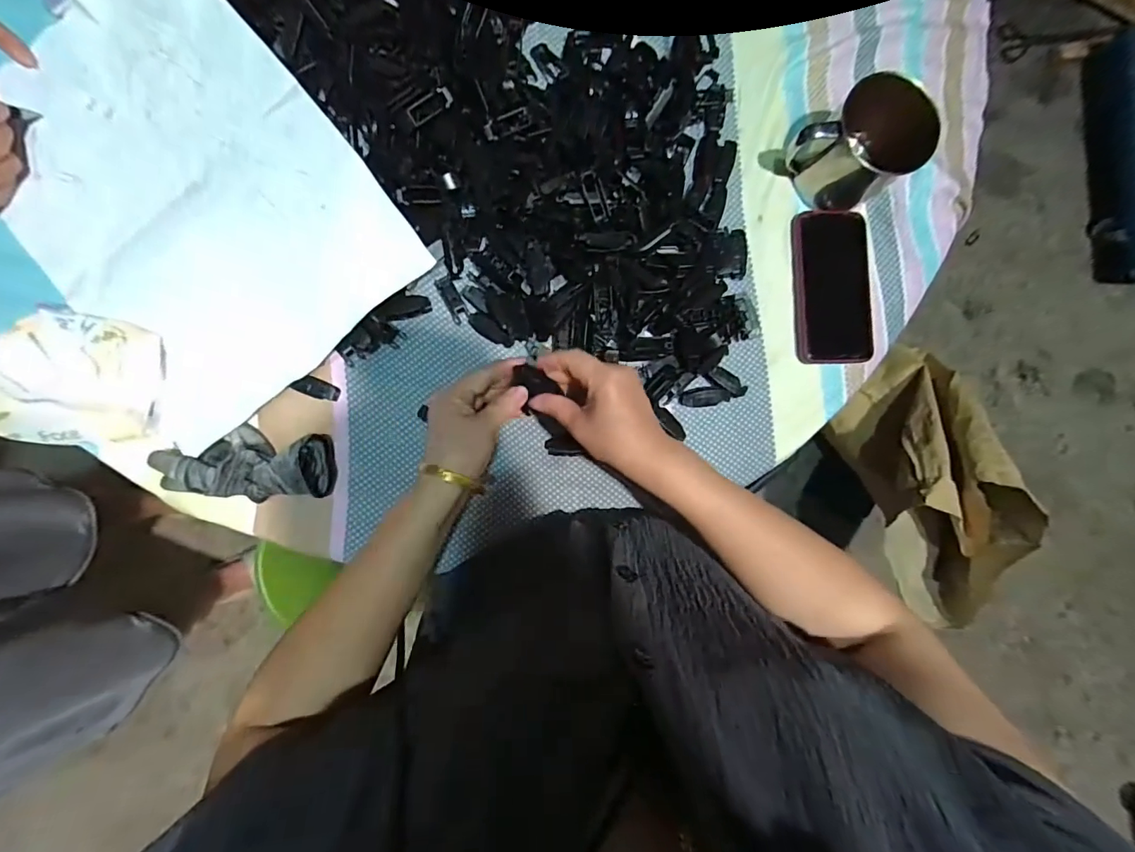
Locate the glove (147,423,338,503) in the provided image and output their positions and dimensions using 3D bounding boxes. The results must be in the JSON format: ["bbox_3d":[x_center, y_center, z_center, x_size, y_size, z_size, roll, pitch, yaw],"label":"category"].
[{"bbox_3d":[-0.296,0.033,0.442,0.155,0.048,0.065,6,88,-4],"label":"glove"}]

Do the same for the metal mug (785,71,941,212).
[{"bbox_3d":[0.277,-0.263,0.474,0.086,0.098,0.089,-39,91,-4],"label":"metal mug"}]

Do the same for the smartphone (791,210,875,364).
[{"bbox_3d":[0.278,-0.146,0.513,0.081,0.015,0.158,0,89,-4],"label":"smartphone"}]

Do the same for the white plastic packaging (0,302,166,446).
[{"bbox_3d":[-0.439,-0.041,0.429,0.137,0.033,0.118,13,88,-3],"label":"white plastic packaging"}]

